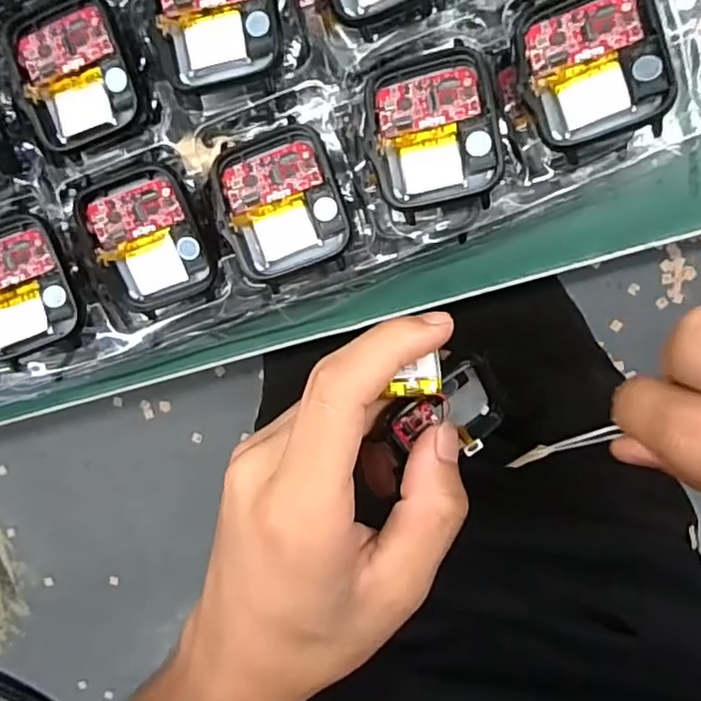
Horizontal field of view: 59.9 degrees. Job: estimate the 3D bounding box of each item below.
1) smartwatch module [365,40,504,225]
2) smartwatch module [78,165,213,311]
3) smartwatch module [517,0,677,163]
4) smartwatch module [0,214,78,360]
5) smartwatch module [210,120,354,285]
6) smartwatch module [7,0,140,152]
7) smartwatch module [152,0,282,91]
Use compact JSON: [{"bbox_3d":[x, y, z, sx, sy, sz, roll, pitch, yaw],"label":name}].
[{"bbox_3d":[0.025,-0.066,0.181,0.037,0.006,0.046,-7,100,6],"label":"smartwatch module"},{"bbox_3d":[-0.066,-0.036,0.200,0.035,0.013,0.042,-15,99,7],"label":"smartwatch module"},{"bbox_3d":[0.068,-0.081,0.173,0.036,0.013,0.044,-14,99,7],"label":"smartwatch module"},{"bbox_3d":[-0.112,-0.021,0.201,0.036,0.009,0.043,-14,99,7],"label":"smartwatch module"},{"bbox_3d":[-0.022,-0.046,0.190,0.038,0.006,0.044,-17,99,7],"label":"smartwatch module"},{"bbox_3d":[-0.088,-0.088,0.193,0.036,0.006,0.042,-19,99,8],"label":"smartwatch module"},{"bbox_3d":[-0.040,-0.102,0.182,0.036,0.006,0.041,-8,100,6],"label":"smartwatch module"}]

